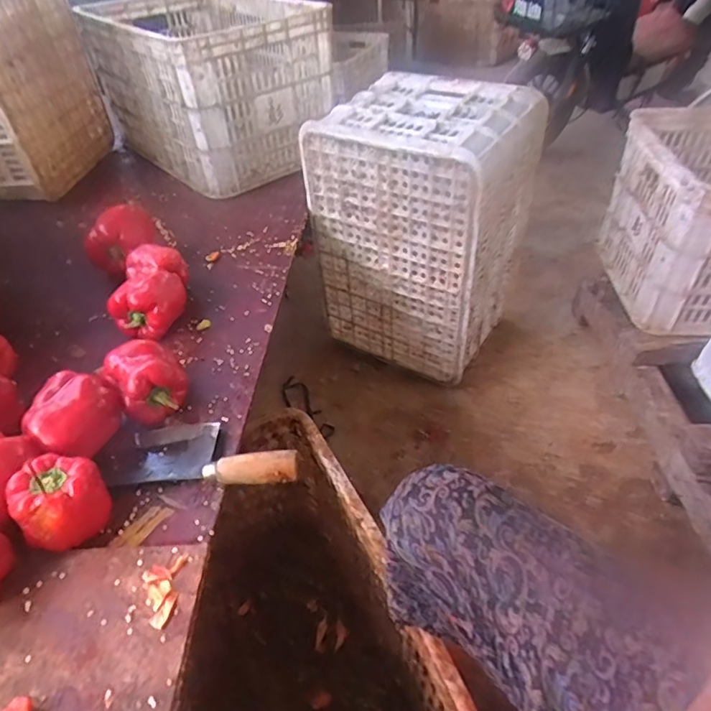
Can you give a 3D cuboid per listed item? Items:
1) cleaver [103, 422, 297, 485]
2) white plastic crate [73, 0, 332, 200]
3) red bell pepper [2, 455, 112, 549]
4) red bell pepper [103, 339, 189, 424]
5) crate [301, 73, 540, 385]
[{"bbox_3d":[-0.172,0.103,0.566,0.222,0.035,0.080,1,43,5],"label":"cleaver"},{"bbox_3d":[-0.316,-0.583,1.114,0.309,0.296,0.498,-34,51,-29],"label":"white plastic crate"},{"bbox_3d":[-0.279,0.143,0.492,0.075,0.069,0.075,-2,43,2],"label":"red bell pepper"},{"bbox_3d":[-0.252,0.028,0.619,0.076,0.069,0.099,-30,49,-26],"label":"red bell pepper"},{"bbox_3d":[0.127,-0.248,1.040,0.332,0.506,0.267,24,49,26],"label":"crate"}]

